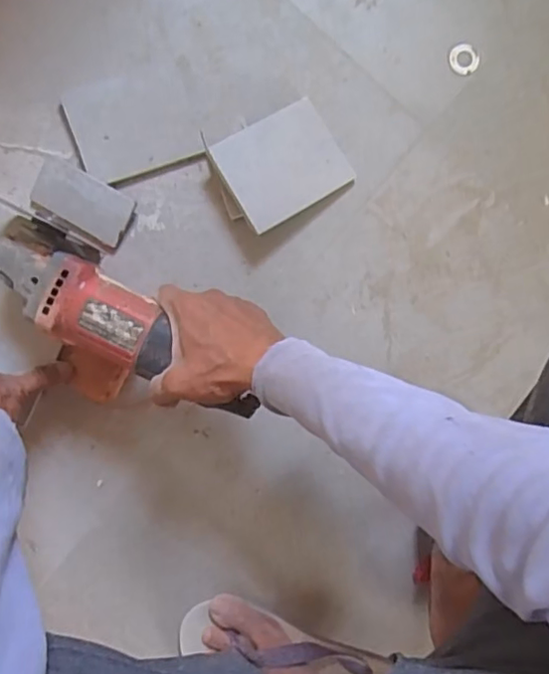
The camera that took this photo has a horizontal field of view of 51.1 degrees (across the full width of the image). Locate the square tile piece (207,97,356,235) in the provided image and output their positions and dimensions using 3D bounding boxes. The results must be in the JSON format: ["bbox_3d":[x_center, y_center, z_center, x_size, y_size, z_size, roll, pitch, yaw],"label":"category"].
[{"bbox_3d":[0.008,-0.167,0.560,0.121,0.007,0.093,-33,96,-17],"label":"square tile piece"}]

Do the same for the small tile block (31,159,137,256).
[{"bbox_3d":[-0.185,-0.129,0.558,0.096,0.015,0.057,30,92,-5],"label":"small tile block"}]

